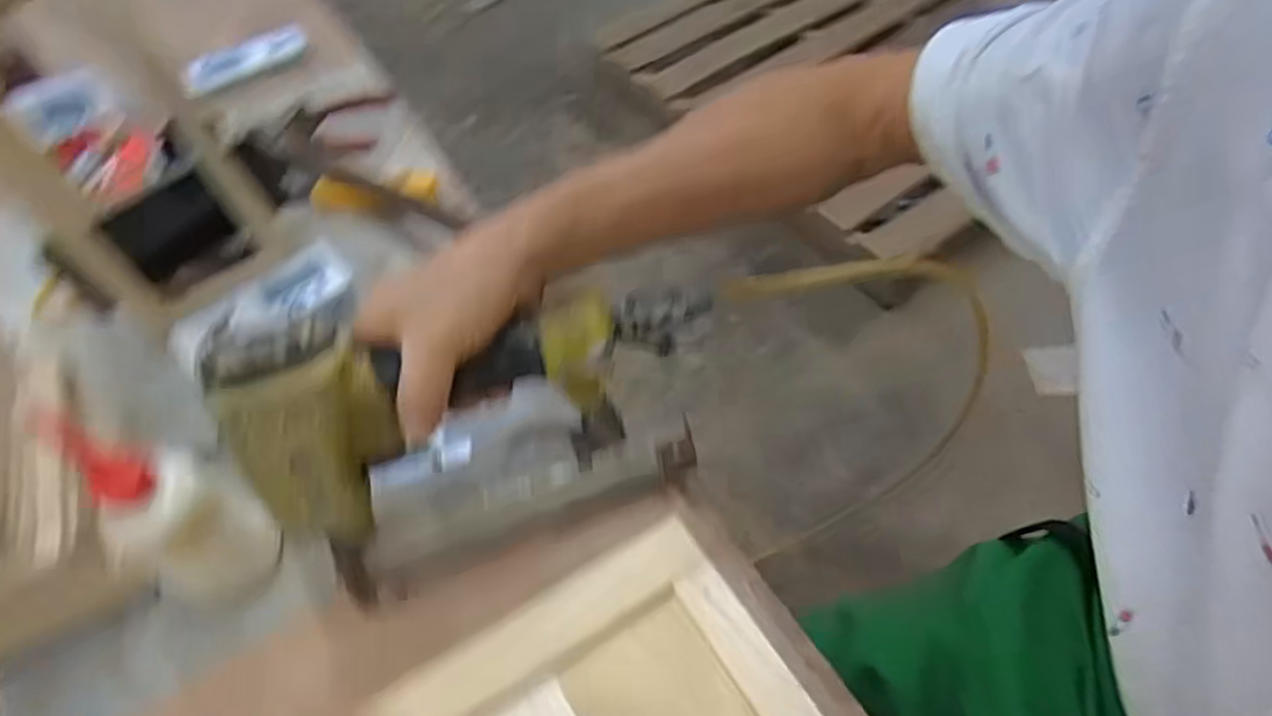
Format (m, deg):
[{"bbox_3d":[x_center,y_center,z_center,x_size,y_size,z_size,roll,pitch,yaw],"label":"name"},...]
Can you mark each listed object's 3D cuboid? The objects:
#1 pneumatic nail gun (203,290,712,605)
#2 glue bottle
[{"bbox_3d":[-0.087,0.029,0.414,0.241,0.150,0.075,-11,31,-21],"label":"pneumatic nail gun"},{"bbox_3d":[-0.261,0.085,0.410,0.048,0.156,0.060,16,56,17],"label":"glue bottle"}]

